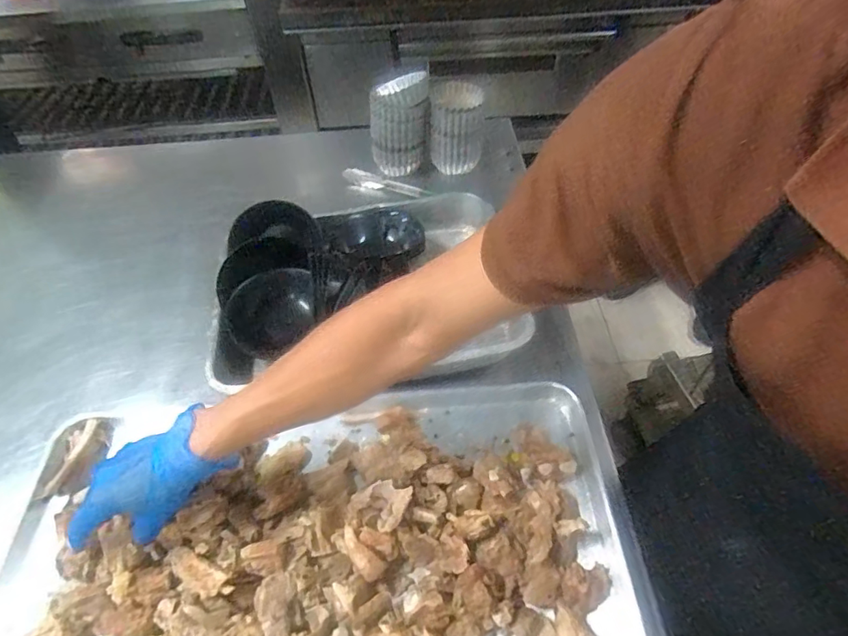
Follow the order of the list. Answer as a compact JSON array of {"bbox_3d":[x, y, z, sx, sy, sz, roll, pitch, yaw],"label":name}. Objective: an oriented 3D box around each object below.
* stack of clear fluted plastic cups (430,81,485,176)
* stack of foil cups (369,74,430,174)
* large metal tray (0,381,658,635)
[{"bbox_3d":[0.062,-0.357,0.989,0.096,0.143,0.116,1,50,3],"label":"stack of clear fluted plastic cups"},{"bbox_3d":[-0.041,-0.347,0.975,0.102,0.171,0.092,3,50,4],"label":"stack of foil cups"},{"bbox_3d":[-0.118,0.282,0.530,0.691,0.048,0.470,-7,50,-4],"label":"large metal tray"}]

